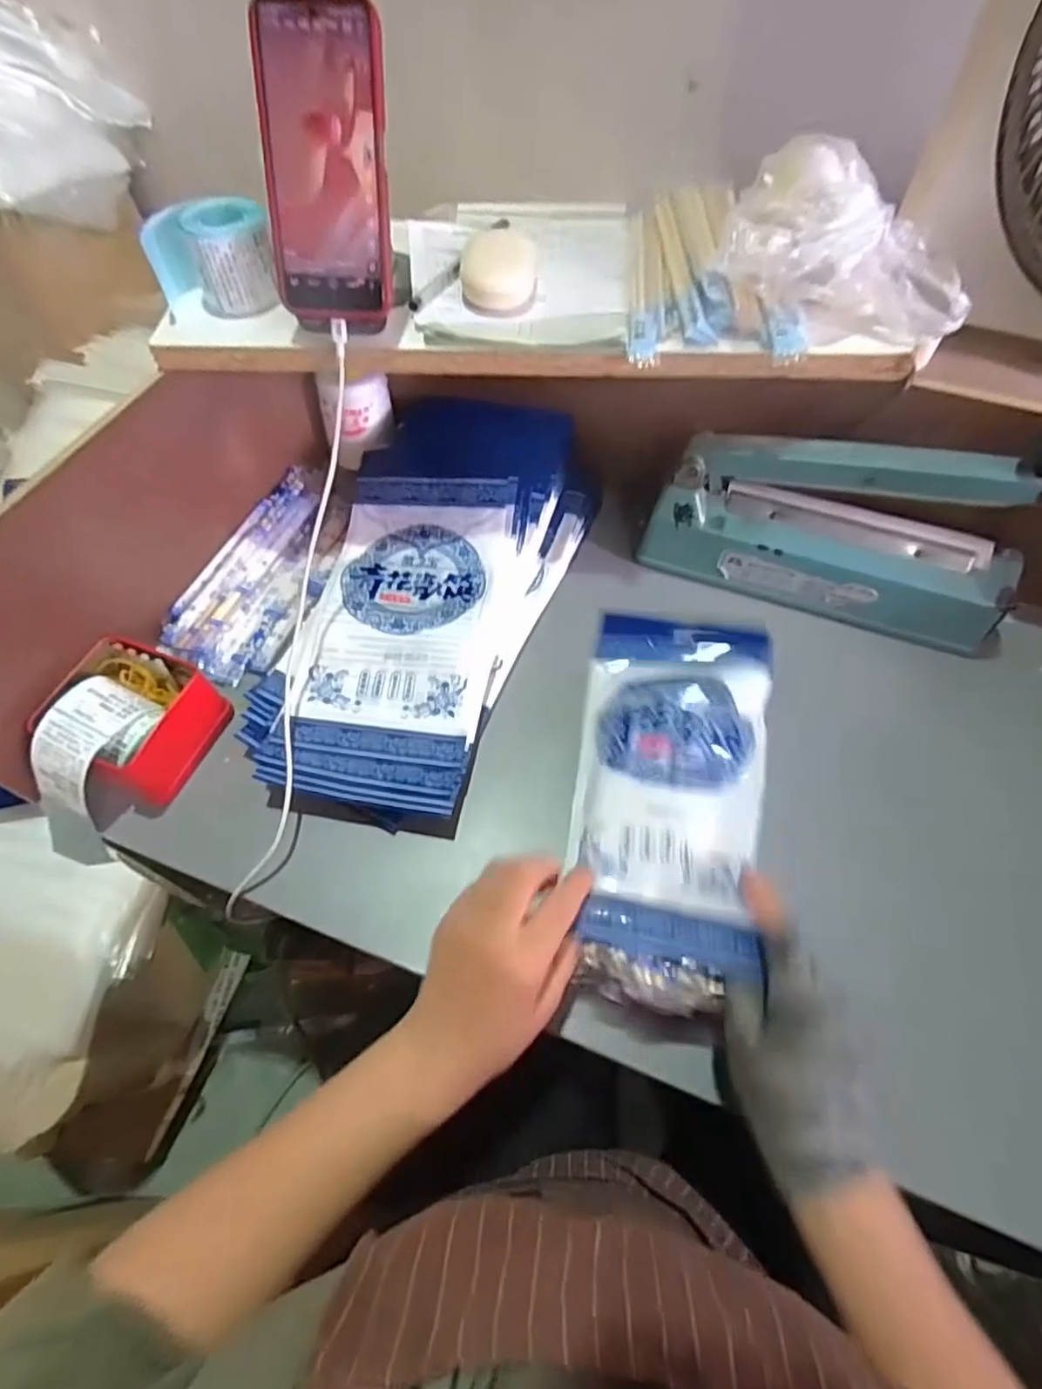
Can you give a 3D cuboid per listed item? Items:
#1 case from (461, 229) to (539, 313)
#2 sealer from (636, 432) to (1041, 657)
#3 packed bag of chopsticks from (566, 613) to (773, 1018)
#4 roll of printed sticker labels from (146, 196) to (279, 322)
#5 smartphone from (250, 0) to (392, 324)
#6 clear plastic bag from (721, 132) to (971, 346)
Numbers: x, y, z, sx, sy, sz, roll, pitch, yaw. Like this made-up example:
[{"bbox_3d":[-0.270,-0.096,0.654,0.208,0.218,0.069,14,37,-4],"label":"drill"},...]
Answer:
[{"bbox_3d":[-0.016,-0.324,0.488,0.055,0.027,0.068,5,59,3],"label":"case"},{"bbox_3d":[0.267,-0.144,0.533,0.299,0.164,0.077,24,61,13],"label":"sealer"},{"bbox_3d":[0.111,0.048,0.478,0.148,0.035,0.323,11,48,6],"label":"packed bag of chopsticks"},{"bbox_3d":[-0.230,-0.325,0.480,0.086,0.061,0.055,-21,61,-13],"label":"roll of printed sticker labels"},{"bbox_3d":[-0.127,-0.341,0.417,0.078,0.165,0.009,4,27,2],"label":"smartphone"},{"bbox_3d":[0.233,-0.321,0.458,0.176,0.083,0.094,12,59,7],"label":"clear plastic bag"}]

